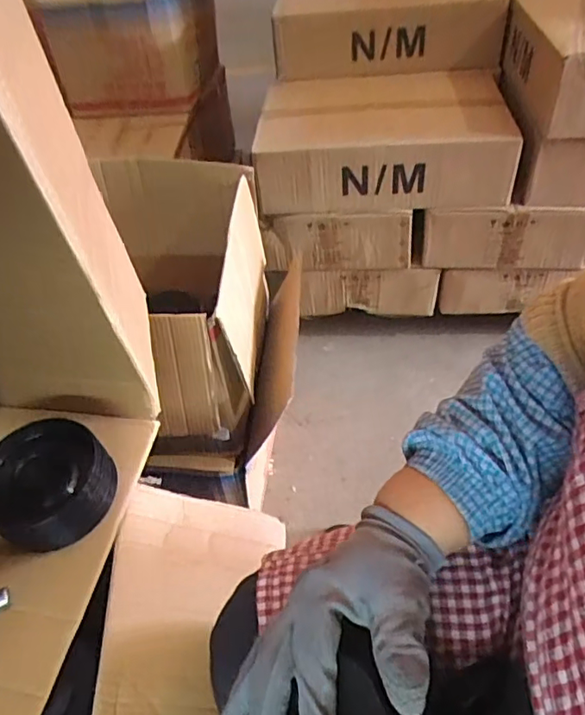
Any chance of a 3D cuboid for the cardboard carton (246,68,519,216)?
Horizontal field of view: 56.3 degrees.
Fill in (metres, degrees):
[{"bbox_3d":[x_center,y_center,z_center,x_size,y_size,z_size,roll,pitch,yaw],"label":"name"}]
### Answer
[{"bbox_3d":[0.245,-0.615,1.539,0.670,0.186,0.483,-3,44,3],"label":"cardboard carton"}]

